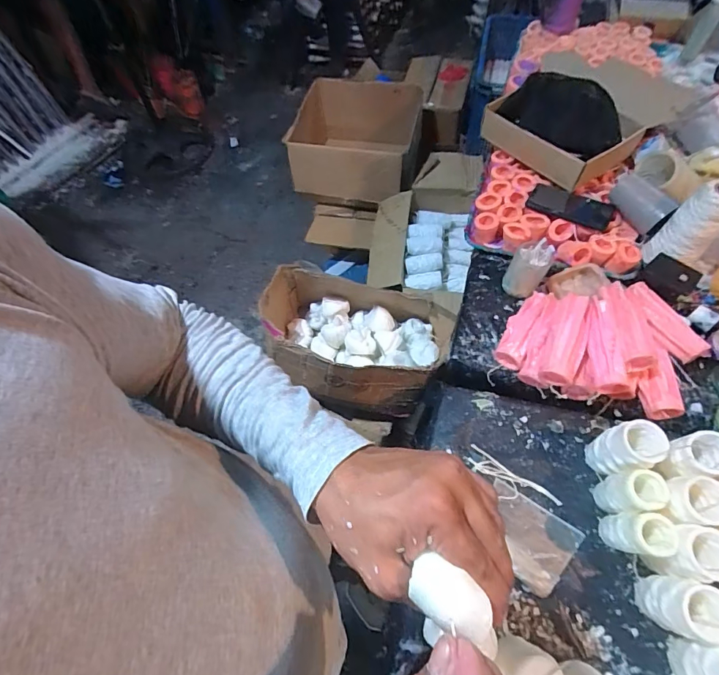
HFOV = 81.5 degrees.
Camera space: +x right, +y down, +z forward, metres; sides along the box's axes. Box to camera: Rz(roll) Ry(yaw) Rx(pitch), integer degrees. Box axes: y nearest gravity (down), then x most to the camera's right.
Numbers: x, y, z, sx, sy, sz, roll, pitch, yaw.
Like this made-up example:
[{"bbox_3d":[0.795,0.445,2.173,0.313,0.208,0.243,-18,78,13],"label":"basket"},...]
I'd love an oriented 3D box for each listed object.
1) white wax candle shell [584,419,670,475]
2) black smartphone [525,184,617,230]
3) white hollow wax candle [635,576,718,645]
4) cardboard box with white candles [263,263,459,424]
[{"bbox_3d":[0.390,0.165,0.617,0.074,0.104,0.066,-19,61,-7],"label":"white wax candle shell"},{"bbox_3d":[0.434,-0.272,0.863,0.164,0.014,0.075,25,65,17],"label":"black smartphone"},{"bbox_3d":[0.405,0.340,0.529,0.065,0.102,0.066,13,62,11],"label":"white hollow wax candle"},{"bbox_3d":[-0.015,-0.003,0.929,0.408,0.173,0.238,11,62,10],"label":"cardboard box with white candles"}]

